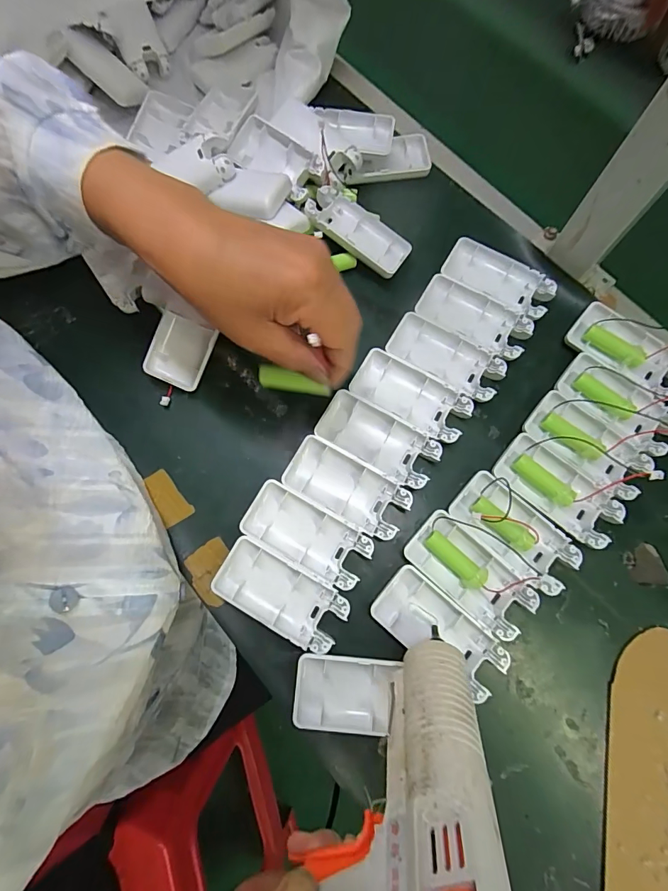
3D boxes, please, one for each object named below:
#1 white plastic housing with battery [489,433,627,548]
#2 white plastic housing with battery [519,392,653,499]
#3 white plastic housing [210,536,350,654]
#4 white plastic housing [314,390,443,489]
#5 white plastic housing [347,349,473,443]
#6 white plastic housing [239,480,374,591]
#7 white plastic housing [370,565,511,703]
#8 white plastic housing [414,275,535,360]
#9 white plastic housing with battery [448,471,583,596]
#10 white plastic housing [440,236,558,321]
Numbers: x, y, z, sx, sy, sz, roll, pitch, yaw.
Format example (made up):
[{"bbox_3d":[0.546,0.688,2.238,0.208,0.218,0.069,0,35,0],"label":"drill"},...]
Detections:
[{"bbox_3d":[0.170,0.035,0.318,0.093,0.014,0.047,38,78,8],"label":"white plastic housing with battery"},{"bbox_3d":[0.198,0.001,0.325,0.093,0.015,0.047,40,78,9],"label":"white plastic housing with battery"},{"bbox_3d":[-0.039,0.109,0.301,0.094,0.015,0.045,28,77,6],"label":"white plastic housing"},{"bbox_3d":[0.034,-0.003,0.331,0.094,0.018,0.045,31,77,7],"label":"white plastic housing"},{"bbox_3d":[0.062,-0.039,0.338,0.094,0.012,0.044,30,77,6],"label":"white plastic housing"},{"bbox_3d":[-0.021,0.068,0.310,0.094,0.015,0.045,29,77,6],"label":"white plastic housing"},{"bbox_3d":[0.074,0.132,0.293,0.093,0.015,0.044,39,78,8],"label":"white plastic housing"},{"bbox_3d":[0.120,-0.108,0.356,0.095,0.012,0.044,30,77,6],"label":"white plastic housing"},{"bbox_3d":[0.134,0.064,0.307,0.093,0.017,0.047,43,79,9],"label":"white plastic housing with battery"},{"bbox_3d":[0.144,-0.145,0.363,0.095,0.015,0.046,30,77,6],"label":"white plastic housing"}]

